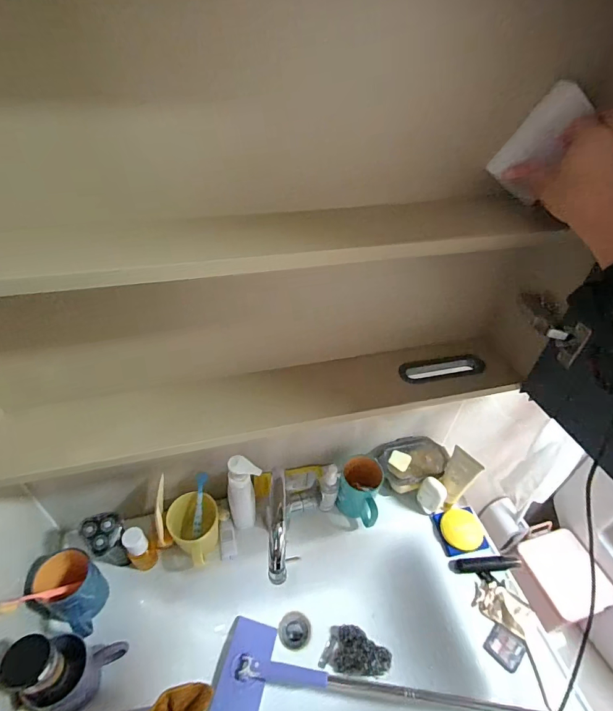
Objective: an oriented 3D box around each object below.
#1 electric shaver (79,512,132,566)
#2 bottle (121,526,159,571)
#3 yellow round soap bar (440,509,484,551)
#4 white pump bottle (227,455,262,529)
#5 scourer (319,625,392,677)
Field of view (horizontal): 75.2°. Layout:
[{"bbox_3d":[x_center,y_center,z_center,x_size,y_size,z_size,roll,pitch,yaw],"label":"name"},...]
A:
[{"bbox_3d":[-0.317,0.309,0.651,0.052,0.132,0.054,2,43,-2],"label":"electric shaver"},{"bbox_3d":[-0.285,0.334,0.682,0.034,0.105,0.037,2,43,-2],"label":"bottle"},{"bbox_3d":[0.304,0.340,0.777,0.078,0.017,0.071,5,43,2],"label":"yellow round soap bar"},{"bbox_3d":[-0.106,0.239,0.686,0.059,0.179,0.040,-9,44,-13],"label":"white pump bottle"},{"bbox_3d":[0.095,0.557,0.741,0.123,0.040,0.075,-4,36,33],"label":"scourer"}]

